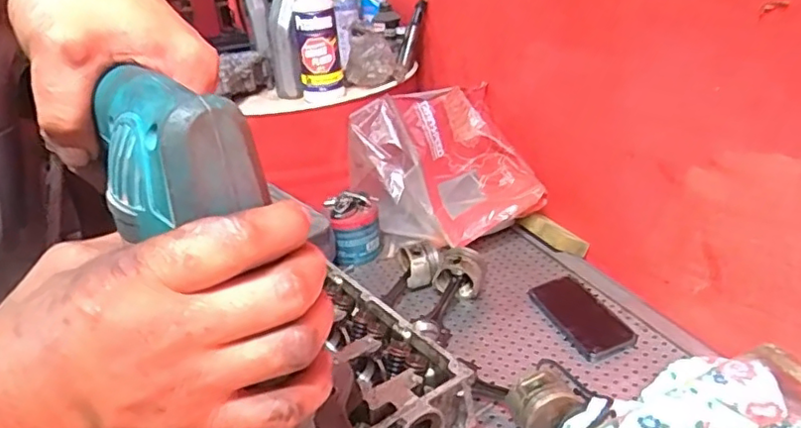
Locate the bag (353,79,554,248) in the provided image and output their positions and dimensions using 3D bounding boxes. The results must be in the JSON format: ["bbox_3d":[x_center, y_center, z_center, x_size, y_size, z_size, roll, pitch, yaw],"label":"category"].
[{"bbox_3d":[0.077,-0.080,1.118,0.261,0.232,0.324,-13,27,-19],"label":"bag"}]

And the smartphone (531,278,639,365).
[{"bbox_3d":[0.260,0.145,0.871,0.078,0.010,0.174,-11,26,-15],"label":"smartphone"}]

